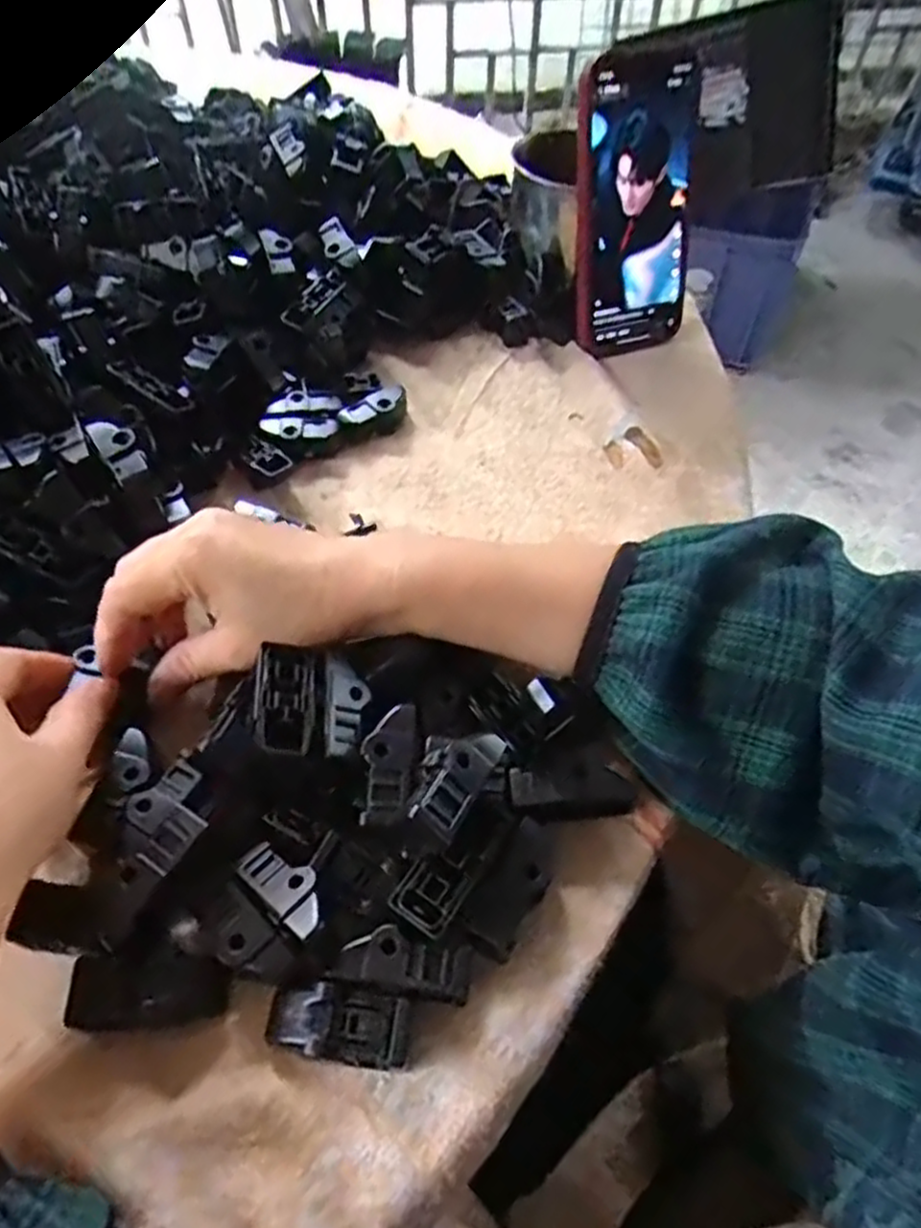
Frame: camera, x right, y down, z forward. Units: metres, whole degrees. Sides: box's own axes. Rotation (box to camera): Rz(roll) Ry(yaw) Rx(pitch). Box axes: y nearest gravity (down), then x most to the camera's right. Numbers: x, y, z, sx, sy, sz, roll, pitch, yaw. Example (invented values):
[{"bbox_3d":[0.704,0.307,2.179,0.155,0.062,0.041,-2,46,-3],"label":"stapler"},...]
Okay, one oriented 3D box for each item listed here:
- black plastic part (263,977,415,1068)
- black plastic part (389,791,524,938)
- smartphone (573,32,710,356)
[{"bbox_3d":[-0.041,0.135,0.249,0.047,0.013,0.022,8,55,5],"label":"black plastic part"},{"bbox_3d":[0.002,0.087,0.266,0.021,0.017,0.058,34,61,21],"label":"black plastic part"},{"bbox_3d":[0.107,-0.246,0.454,0.075,0.158,0.016,-17,37,-15],"label":"smartphone"}]

